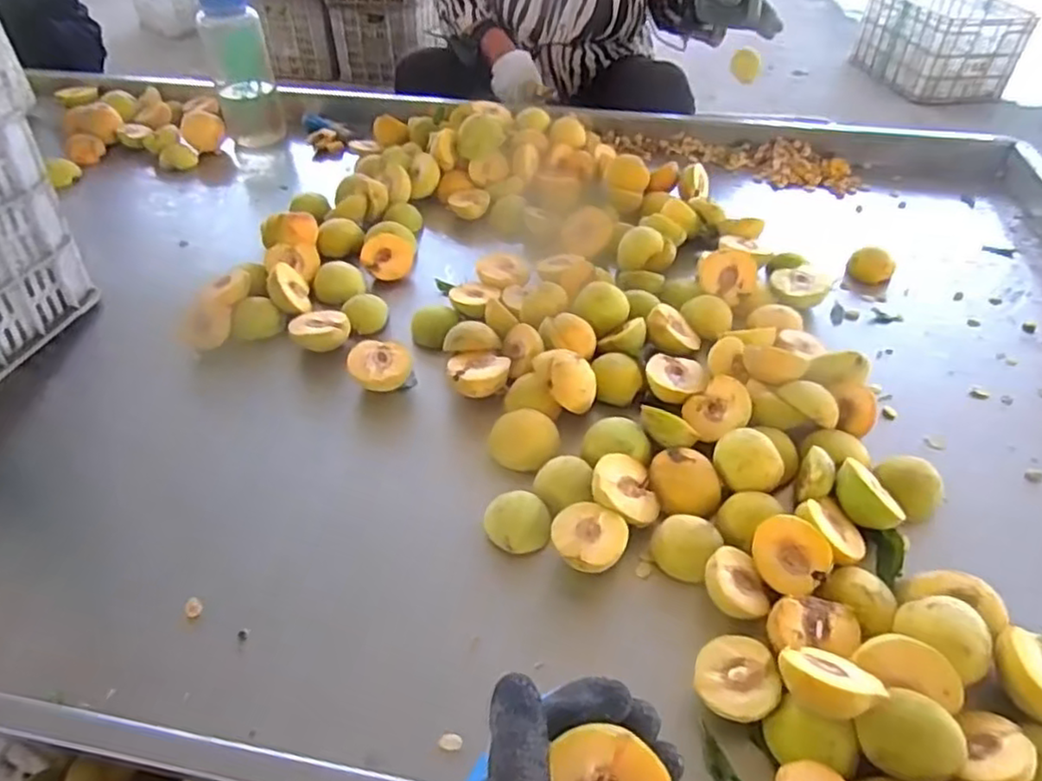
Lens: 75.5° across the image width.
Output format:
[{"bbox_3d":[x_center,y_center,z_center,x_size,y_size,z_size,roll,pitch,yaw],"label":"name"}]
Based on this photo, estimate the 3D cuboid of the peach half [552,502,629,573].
[{"bbox_3d":[0.056,0.126,0.570,0.061,0.028,0.058,0,43,0],"label":"peach half"}]

